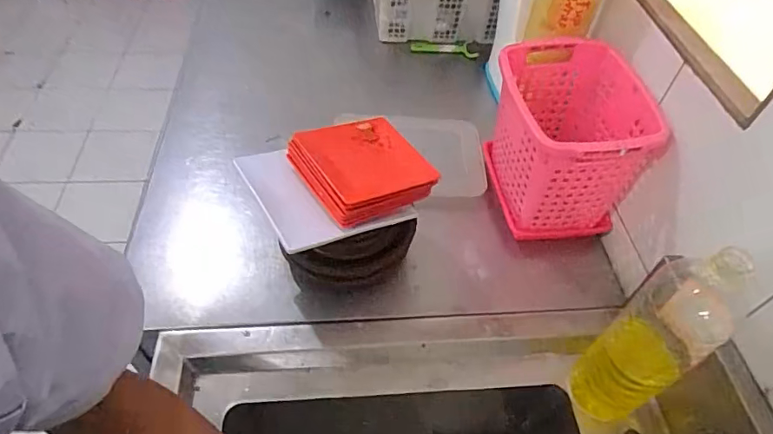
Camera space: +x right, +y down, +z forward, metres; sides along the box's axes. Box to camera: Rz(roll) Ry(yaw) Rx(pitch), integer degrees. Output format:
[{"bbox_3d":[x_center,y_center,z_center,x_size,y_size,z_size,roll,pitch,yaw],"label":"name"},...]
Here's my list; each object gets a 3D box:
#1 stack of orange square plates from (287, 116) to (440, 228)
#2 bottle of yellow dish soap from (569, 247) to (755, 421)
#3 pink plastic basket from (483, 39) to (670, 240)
[{"bbox_3d":[-0.033,-0.070,0.659,0.151,0.040,0.153,-25,57,-24],"label":"stack of orange square plates"},{"bbox_3d":[0.286,0.143,0.536,0.070,0.308,0.081,-32,60,-28],"label":"bottle of yellow dish soap"},{"bbox_3d":[0.274,-0.121,0.772,0.192,0.221,0.247,3,50,-3],"label":"pink plastic basket"}]

